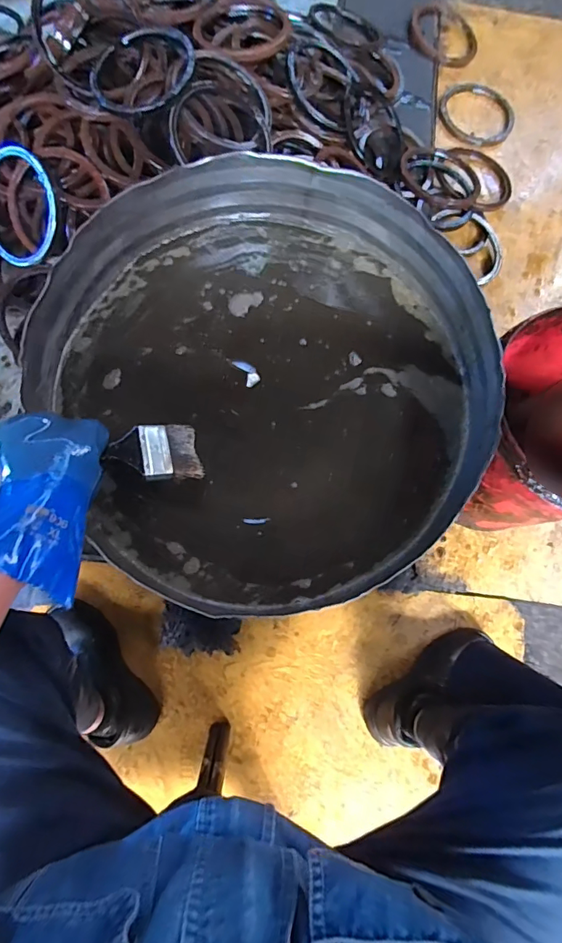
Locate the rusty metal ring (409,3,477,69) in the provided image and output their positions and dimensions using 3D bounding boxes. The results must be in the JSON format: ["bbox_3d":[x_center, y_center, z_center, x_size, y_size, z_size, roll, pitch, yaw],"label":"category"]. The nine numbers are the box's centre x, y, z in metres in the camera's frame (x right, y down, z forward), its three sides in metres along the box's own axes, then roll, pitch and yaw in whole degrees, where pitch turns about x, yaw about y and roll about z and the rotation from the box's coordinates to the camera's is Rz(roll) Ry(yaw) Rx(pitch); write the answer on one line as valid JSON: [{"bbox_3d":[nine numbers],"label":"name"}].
[{"bbox_3d":[0.454,-1.216,1.309,0.198,0.020,0.205,2,80,-10],"label":"rusty metal ring"}]

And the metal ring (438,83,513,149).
[{"bbox_3d":[0.523,-0.955,1.252,0.199,0.025,0.203,1,76,-3],"label":"metal ring"}]

